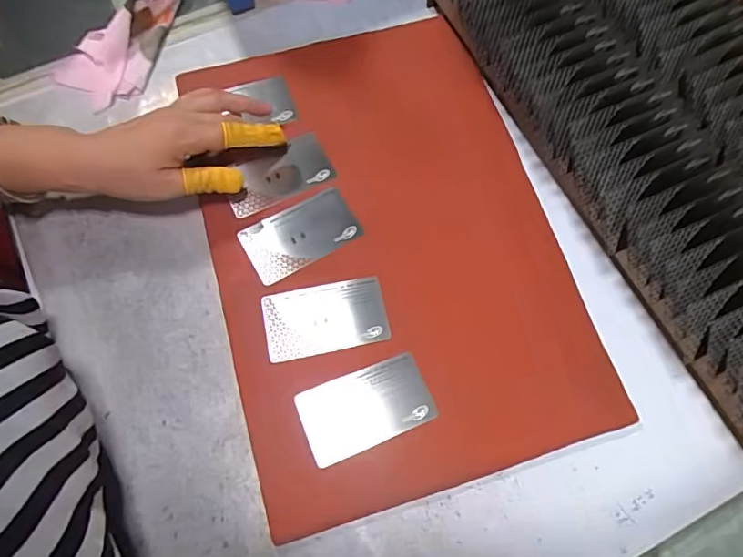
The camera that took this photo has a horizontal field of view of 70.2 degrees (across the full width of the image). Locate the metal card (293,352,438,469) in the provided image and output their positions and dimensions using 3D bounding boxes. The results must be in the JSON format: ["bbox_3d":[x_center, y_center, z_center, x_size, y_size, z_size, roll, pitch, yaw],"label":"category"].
[{"bbox_3d":[-0.004,0.090,0.367,0.089,0.004,0.051,-20,71,-10],"label":"metal card"}]

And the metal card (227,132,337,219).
[{"bbox_3d":[-0.077,-0.084,0.428,0.084,0.007,0.048,-26,73,-5],"label":"metal card"}]

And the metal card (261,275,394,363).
[{"bbox_3d":[-0.034,0.029,0.391,0.089,0.004,0.051,-11,70,-6],"label":"metal card"}]

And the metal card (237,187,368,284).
[{"bbox_3d":[-0.055,-0.034,0.411,0.086,0.004,0.050,-28,72,-12],"label":"metal card"}]

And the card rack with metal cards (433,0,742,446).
[{"bbox_3d":[0.195,-0.066,0.387,0.116,0.087,0.565,-21,69,-7],"label":"card rack with metal cards"}]

